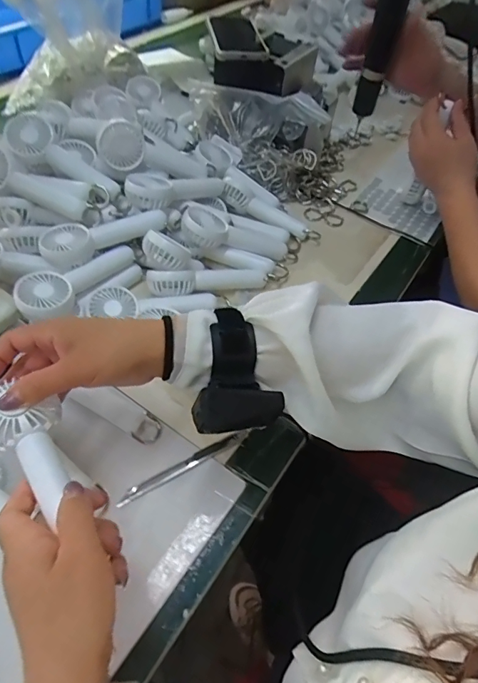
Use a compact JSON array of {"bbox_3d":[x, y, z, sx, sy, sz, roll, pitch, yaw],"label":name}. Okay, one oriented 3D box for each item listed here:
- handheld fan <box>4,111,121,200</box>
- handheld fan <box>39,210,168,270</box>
[{"bbox_3d":[-0.212,-0.222,0.524,0.145,0.029,0.044,33,53,-8],"label":"handheld fan"},{"bbox_3d":[-0.161,-0.130,0.511,0.145,0.032,0.047,-27,58,-24],"label":"handheld fan"}]

